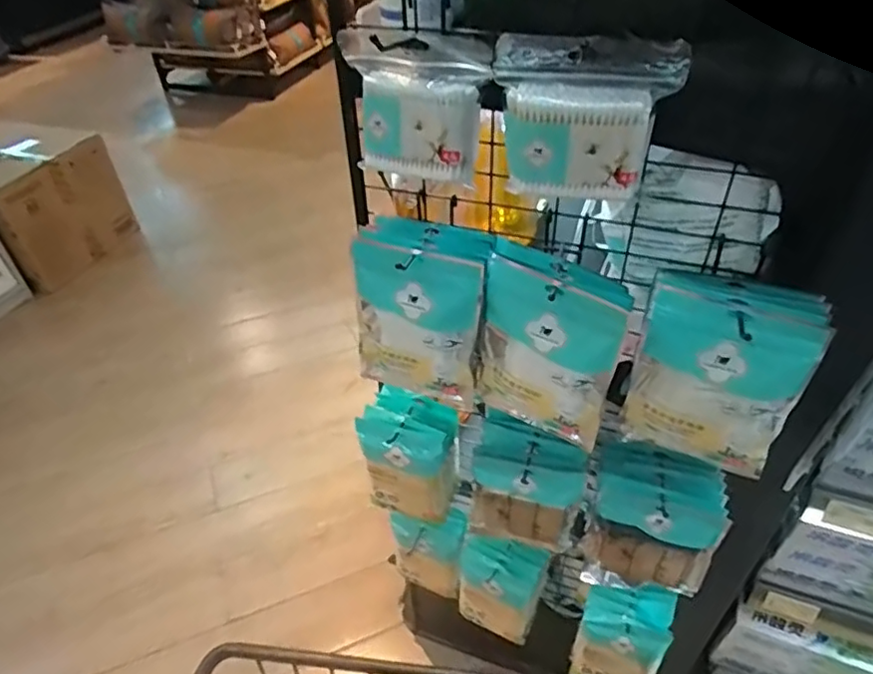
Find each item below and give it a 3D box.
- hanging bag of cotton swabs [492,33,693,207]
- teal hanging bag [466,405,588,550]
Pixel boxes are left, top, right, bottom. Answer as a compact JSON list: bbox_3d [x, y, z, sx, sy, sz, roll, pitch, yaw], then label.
[{"bbox_3d":[0.105,-0.155,0.437,0.124,0.106,0.036,10,43,15],"label":"hanging bag of cotton swabs"},{"bbox_3d":[0.110,0.173,0.718,0.123,0.130,0.084,13,44,18],"label":"teal hanging bag"}]

